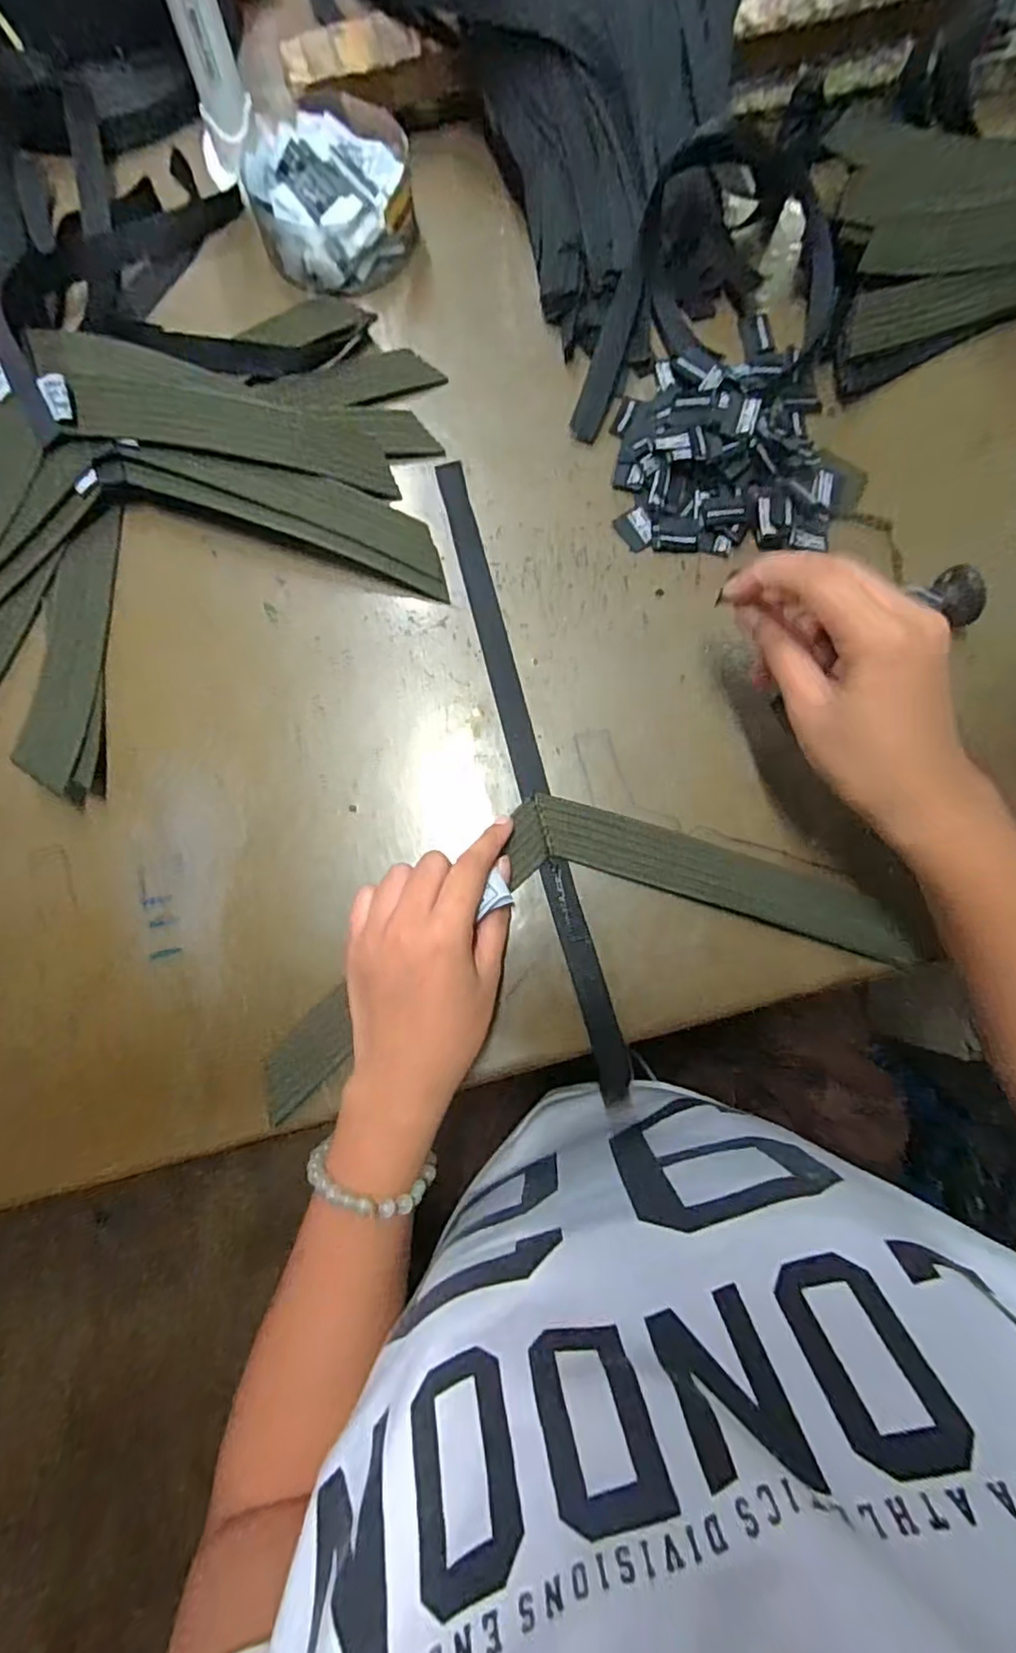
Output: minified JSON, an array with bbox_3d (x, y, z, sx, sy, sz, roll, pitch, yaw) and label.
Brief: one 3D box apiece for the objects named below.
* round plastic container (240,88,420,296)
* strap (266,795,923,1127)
[{"bbox_3d":[-0.110,-0.395,0.390,0.095,0.037,0.106,-15,82,-2],"label":"round plastic container"},{"bbox_3d":[0.030,0.050,0.340,0.337,0.012,0.128,-16,82,-1],"label":"strap"}]

